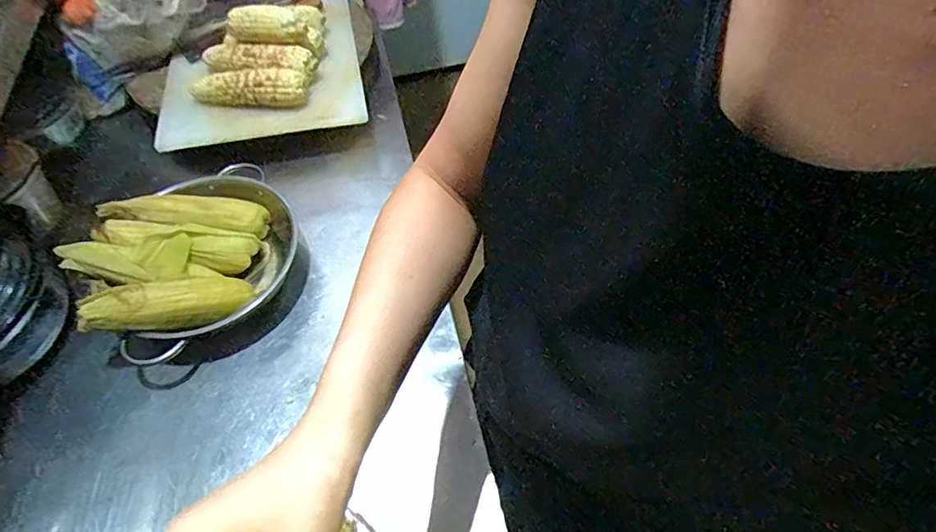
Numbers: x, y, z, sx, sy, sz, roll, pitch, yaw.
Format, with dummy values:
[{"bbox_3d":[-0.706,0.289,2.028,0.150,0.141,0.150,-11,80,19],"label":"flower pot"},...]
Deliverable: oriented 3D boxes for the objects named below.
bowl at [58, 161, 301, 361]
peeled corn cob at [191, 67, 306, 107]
[{"bbox_3d":[-0.372,-0.011,0.727,0.276,0.128,0.256,-39,62,-21],"label":"bowl"},{"bbox_3d":[-0.363,-0.290,0.848,0.188,0.049,0.062,-8,55,-2],"label":"peeled corn cob"}]

